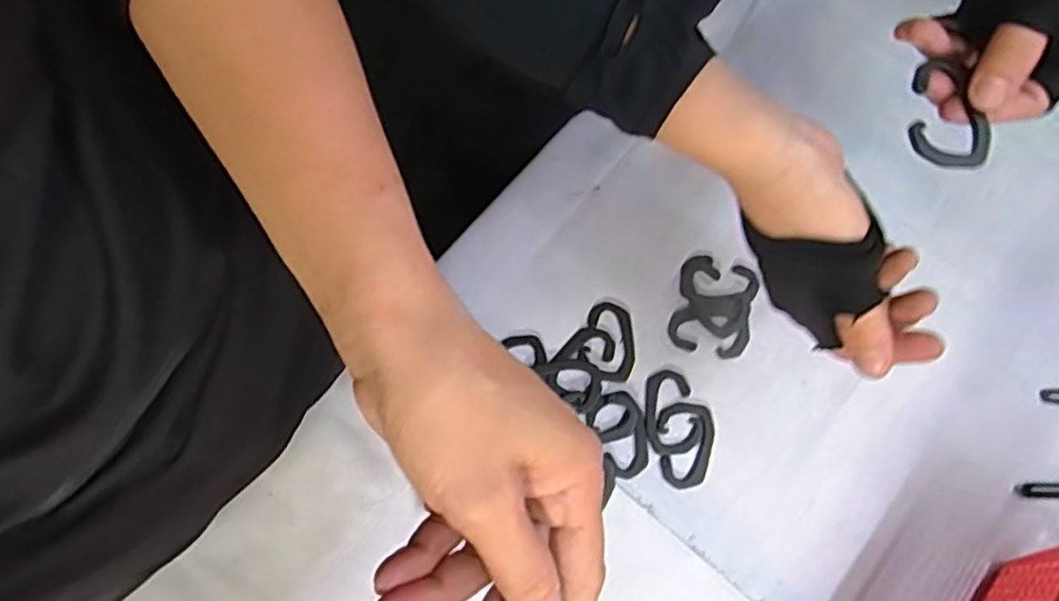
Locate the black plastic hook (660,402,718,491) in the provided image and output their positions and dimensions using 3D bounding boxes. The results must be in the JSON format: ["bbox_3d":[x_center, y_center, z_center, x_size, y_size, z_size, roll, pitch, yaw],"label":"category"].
[{"bbox_3d":[0.097,0.090,0.439,0.036,0.004,0.052,17,71,5],"label":"black plastic hook"}]

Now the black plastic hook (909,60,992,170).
[{"bbox_3d":[0.192,-0.082,0.319,0.035,0.013,0.047,0,70,-1],"label":"black plastic hook"}]

